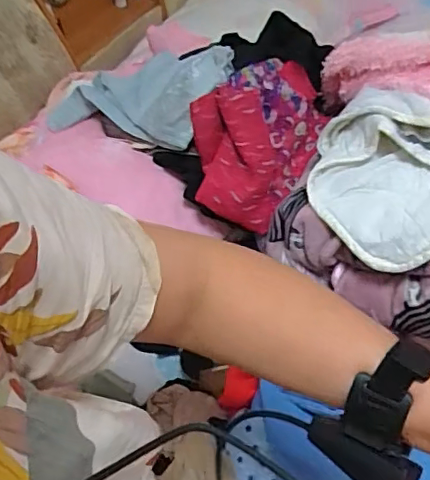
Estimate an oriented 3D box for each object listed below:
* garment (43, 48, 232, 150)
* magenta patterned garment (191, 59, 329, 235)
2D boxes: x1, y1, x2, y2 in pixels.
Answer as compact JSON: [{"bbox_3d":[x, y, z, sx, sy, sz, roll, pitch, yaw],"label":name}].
[{"bbox_3d":[-0.114,-0.226,0.889,0.326,0.080,0.157,7,51,38],"label":"garment"},{"bbox_3d":[0.053,-0.138,0.794,0.157,0.125,0.198,23,59,21],"label":"magenta patterned garment"}]

